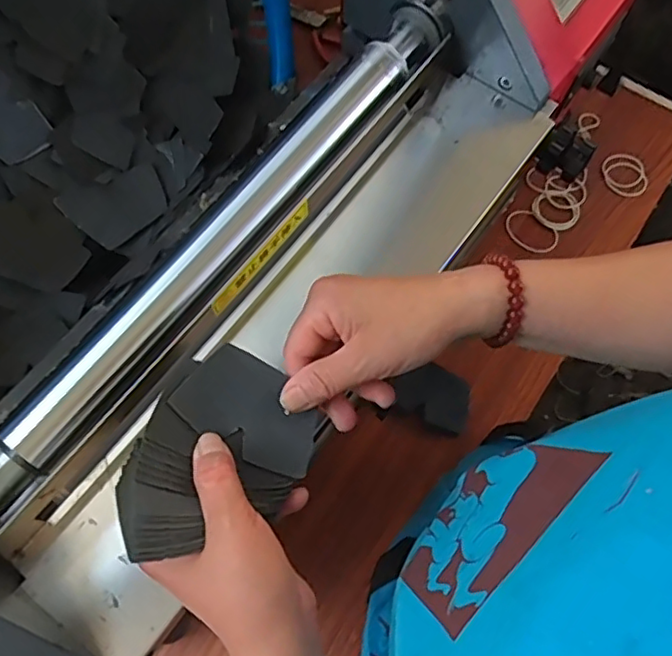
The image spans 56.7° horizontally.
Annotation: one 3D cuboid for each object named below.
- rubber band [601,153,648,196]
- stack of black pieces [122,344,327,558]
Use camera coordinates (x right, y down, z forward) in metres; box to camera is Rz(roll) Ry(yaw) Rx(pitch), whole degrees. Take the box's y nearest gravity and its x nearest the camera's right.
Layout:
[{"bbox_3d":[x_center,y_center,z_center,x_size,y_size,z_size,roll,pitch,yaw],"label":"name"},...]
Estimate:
[{"bbox_3d":[0.335,-0.177,0.722,0.055,0.007,0.052,-1,67,3],"label":"rubber band"},{"bbox_3d":[-0.067,0.070,0.335,0.084,0.023,0.118,49,55,2],"label":"stack of black pieces"}]

